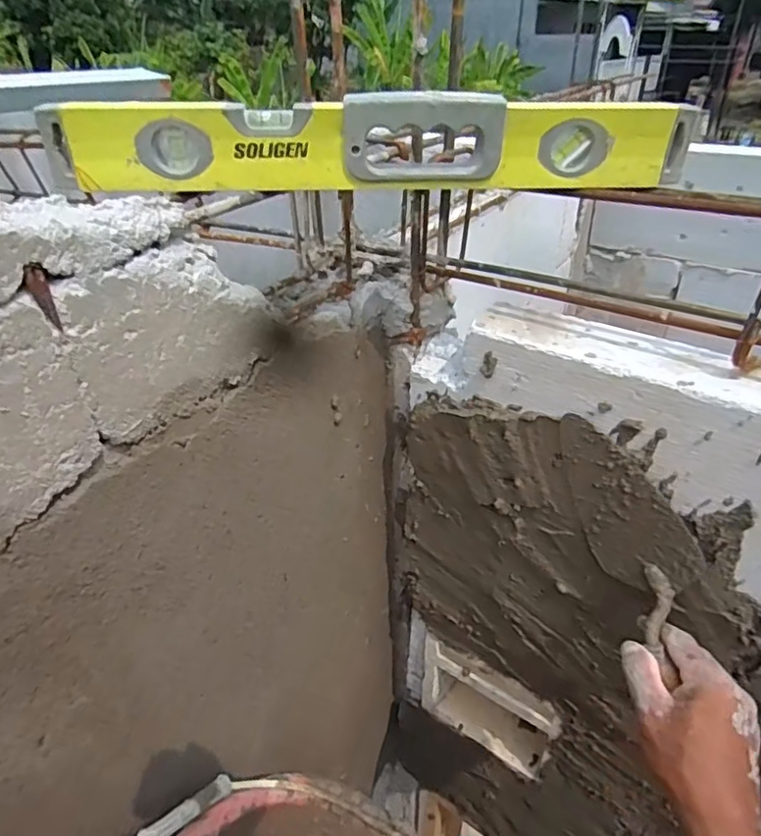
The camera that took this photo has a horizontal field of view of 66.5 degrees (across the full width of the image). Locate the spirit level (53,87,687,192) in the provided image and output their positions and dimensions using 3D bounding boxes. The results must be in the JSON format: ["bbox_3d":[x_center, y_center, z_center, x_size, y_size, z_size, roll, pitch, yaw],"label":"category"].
[{"bbox_3d":[-0.001,-0.193,0.407,0.442,0.060,0.017,-1,34,-3],"label":"spirit level"}]

